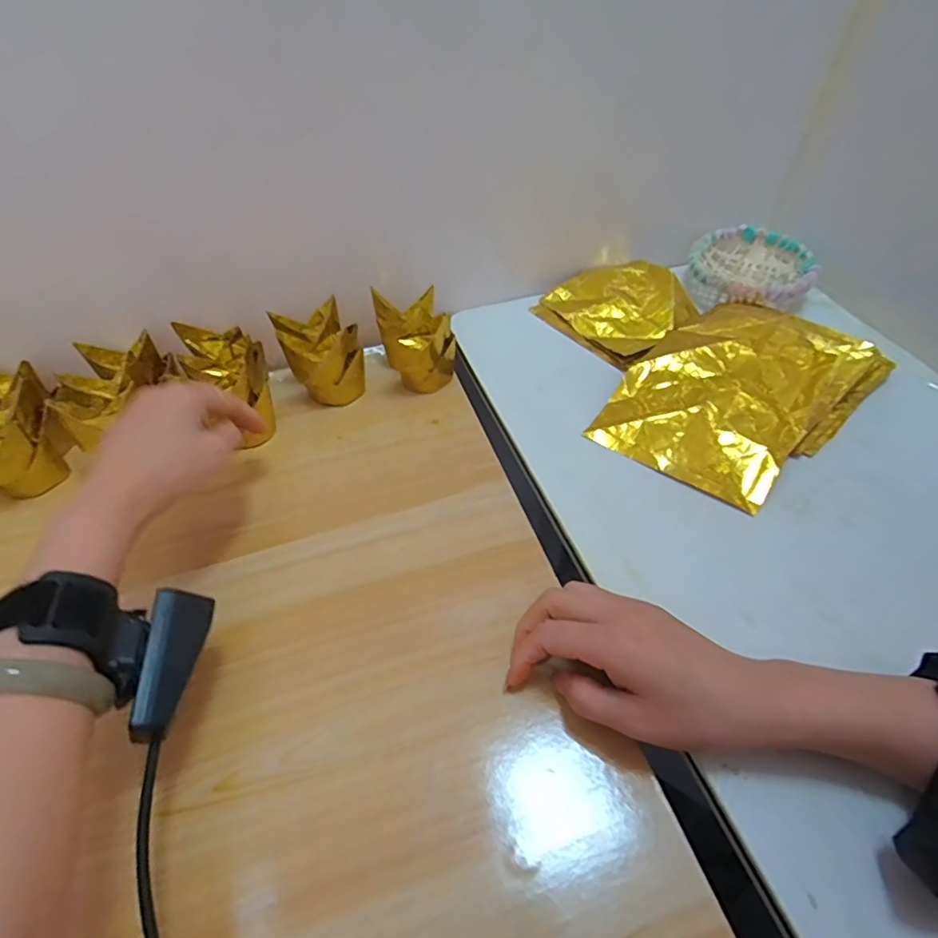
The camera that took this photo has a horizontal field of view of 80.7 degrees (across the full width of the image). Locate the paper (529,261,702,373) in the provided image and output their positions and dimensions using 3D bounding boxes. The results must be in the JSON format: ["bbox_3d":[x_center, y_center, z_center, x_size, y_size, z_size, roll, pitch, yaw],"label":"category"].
[{"bbox_3d":[0.146,-0.162,0.543,0.114,0.029,0.129,-28,54,-22],"label":"paper"}]

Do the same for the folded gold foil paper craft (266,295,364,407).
[{"bbox_3d":[-0.126,-0.097,0.481,0.064,0.065,0.069,-22,51,-18],"label":"folded gold foil paper craft"}]

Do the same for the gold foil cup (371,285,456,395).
[{"bbox_3d":[-0.047,-0.114,0.493,0.063,0.062,0.071,-11,48,-8],"label":"gold foil cup"}]

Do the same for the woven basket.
[{"bbox_3d":[0.293,-0.206,0.580,0.119,0.041,0.118,20,52,17],"label":"woven basket"}]

